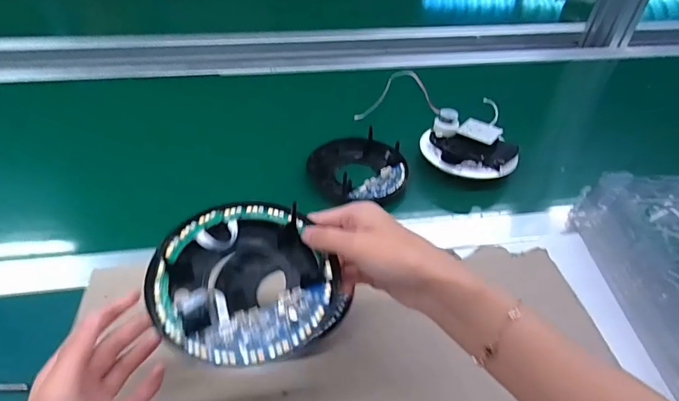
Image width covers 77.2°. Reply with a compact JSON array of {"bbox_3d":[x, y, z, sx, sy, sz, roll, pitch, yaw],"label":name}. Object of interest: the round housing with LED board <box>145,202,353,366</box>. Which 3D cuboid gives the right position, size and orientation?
[{"bbox_3d":[-0.068,0.063,0.309,0.124,0.039,0.124,4,50,-4],"label":"round housing with LED board"}]

